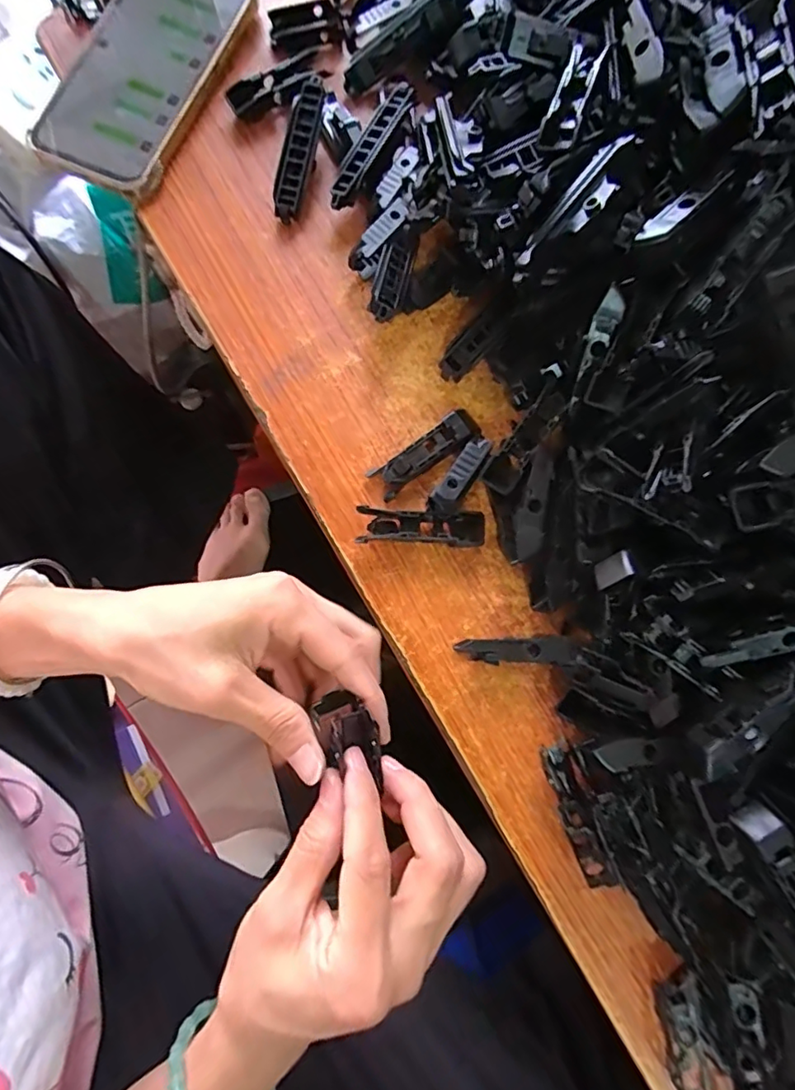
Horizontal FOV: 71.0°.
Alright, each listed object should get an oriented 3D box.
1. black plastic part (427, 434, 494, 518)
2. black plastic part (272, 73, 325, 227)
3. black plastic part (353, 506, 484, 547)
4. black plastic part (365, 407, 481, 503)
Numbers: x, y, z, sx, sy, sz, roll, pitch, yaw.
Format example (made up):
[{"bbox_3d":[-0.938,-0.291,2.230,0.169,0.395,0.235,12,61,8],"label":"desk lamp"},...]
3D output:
[{"bbox_3d":[0.034,-0.036,0.303,0.016,0.020,0.048,35,81,5],"label":"black plastic part"},{"bbox_3d":[-0.059,-0.237,0.335,0.016,0.008,0.078,17,97,2],"label":"black plastic part"},{"bbox_3d":[0.013,-0.010,0.303,0.069,0.015,0.019,2,80,0],"label":"black plastic part"},{"bbox_3d":[0.016,-0.050,0.310,0.064,0.016,0.020,-33,82,-6],"label":"black plastic part"}]

